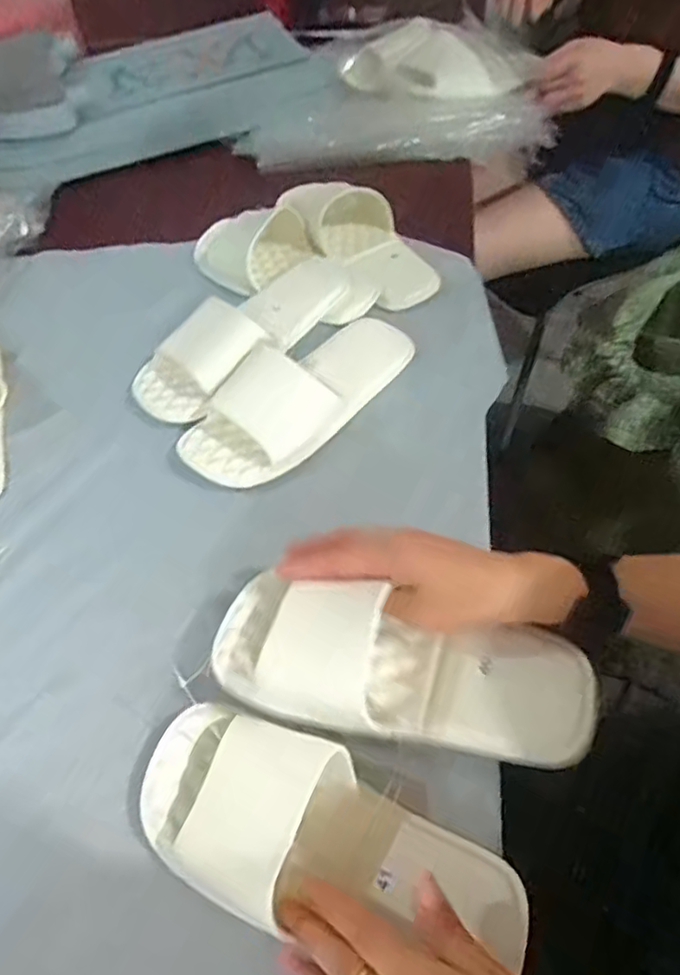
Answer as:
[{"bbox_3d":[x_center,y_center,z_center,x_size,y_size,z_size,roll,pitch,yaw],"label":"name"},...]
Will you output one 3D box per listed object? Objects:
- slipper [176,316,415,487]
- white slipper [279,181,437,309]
[{"bbox_3d":[-0.027,-0.093,0.557,0.257,0.053,0.102,-36,58,-22],"label":"slipper"},{"bbox_3d":[0.030,-0.291,0.702,0.102,0.062,0.211,-34,57,-20],"label":"white slipper"}]

